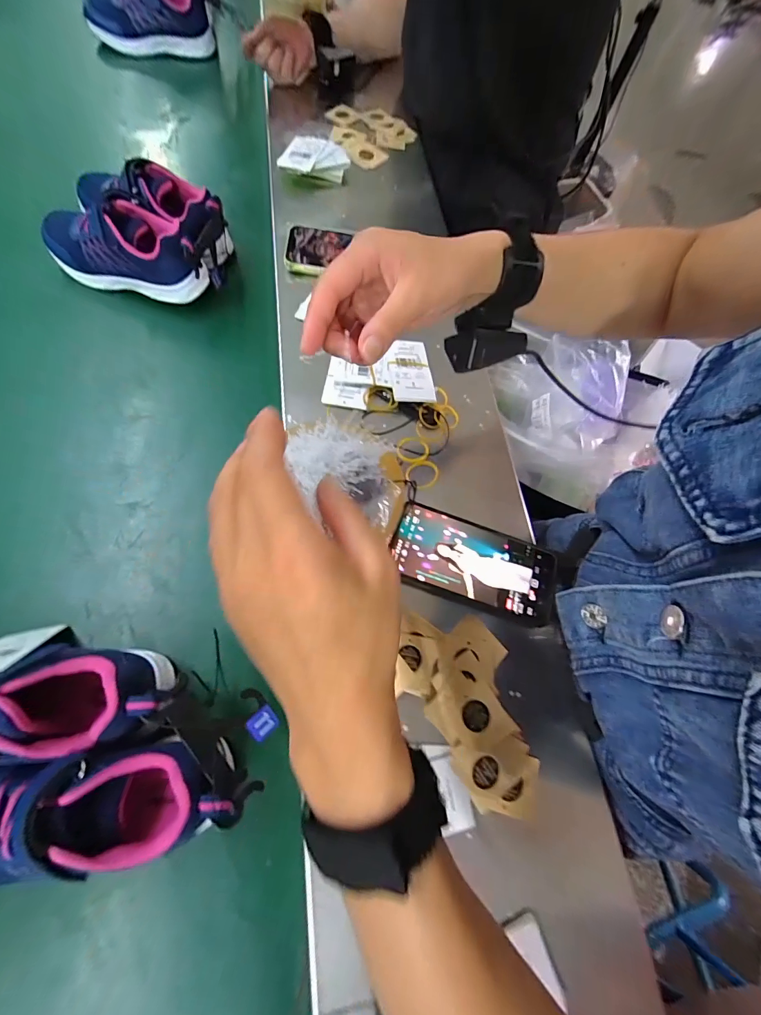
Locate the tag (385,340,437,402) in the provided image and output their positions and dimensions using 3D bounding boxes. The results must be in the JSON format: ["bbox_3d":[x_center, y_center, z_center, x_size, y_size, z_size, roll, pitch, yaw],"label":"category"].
[{"bbox_3d":[0.033,-0.151,0.423,0.048,0.006,0.075,-7,75,-19],"label":"tag"}]

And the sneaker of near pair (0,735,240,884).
[{"bbox_3d":[-0.201,0.201,0.261,0.203,0.086,0.066,-2,69,-9],"label":"sneaker of near pair"}]

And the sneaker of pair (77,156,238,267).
[{"bbox_3d":[-0.292,-0.365,0.482,0.198,0.086,0.076,17,68,0],"label":"sneaker of pair"}]

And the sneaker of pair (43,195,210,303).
[{"bbox_3d":[-0.305,-0.307,0.455,0.195,0.084,0.079,12,68,-2],"label":"sneaker of pair"}]

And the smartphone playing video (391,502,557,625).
[{"bbox_3d":[0.087,0.051,0.359,0.153,0.016,0.075,18,67,-1],"label":"smartphone playing video"}]

